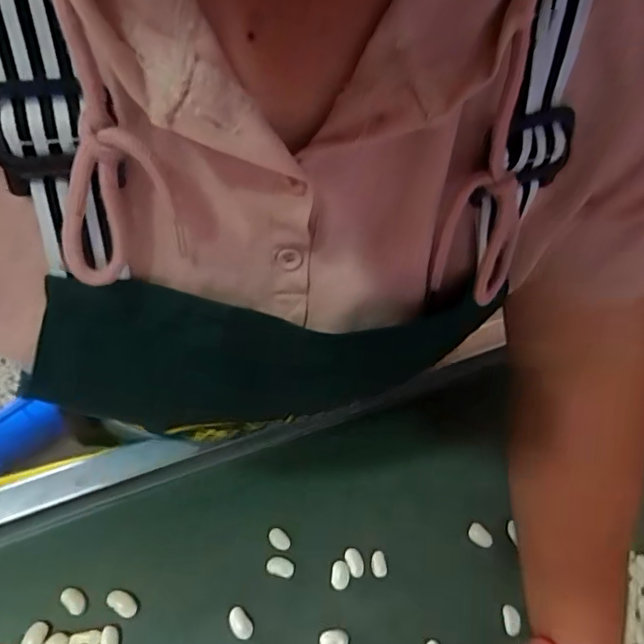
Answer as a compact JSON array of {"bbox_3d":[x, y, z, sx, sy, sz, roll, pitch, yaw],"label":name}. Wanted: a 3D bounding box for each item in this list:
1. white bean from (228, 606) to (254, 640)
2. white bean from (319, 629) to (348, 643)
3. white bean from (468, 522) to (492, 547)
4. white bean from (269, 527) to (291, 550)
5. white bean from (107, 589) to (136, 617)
[{"bbox_3d":[-0.061,0.223,0.414,0.014,0.004,0.023,-36,71,-15],"label":"white bean"},{"bbox_3d":[0.009,0.235,0.415,0.020,0.009,0.014,5,66,2],"label":"white bean"},{"bbox_3d":[0.130,0.176,0.460,0.020,0.004,0.013,40,72,16],"label":"white bean"},{"bbox_3d":[-0.034,0.172,0.443,0.019,0.004,0.012,32,70,13],"label":"white bean"},{"bbox_3d":[-0.147,0.206,0.411,0.024,0.004,0.014,31,69,13],"label":"white bean"}]

